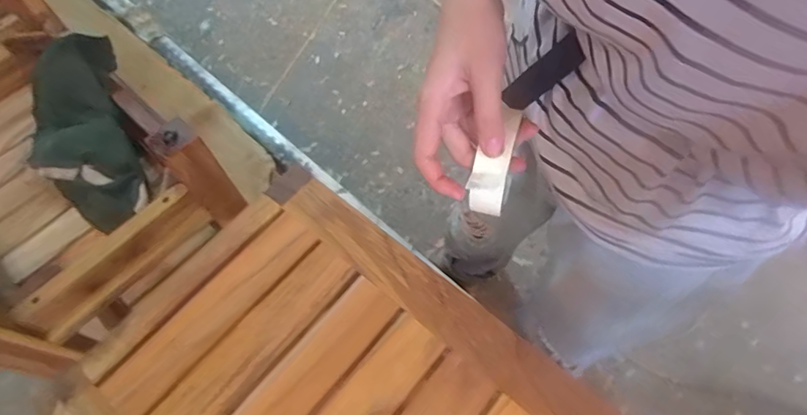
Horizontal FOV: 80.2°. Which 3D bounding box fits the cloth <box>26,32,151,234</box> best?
[{"bbox_3d":[-0.407,-0.084,0.602,0.128,0.091,0.252,-21,63,-8],"label":"cloth"}]

